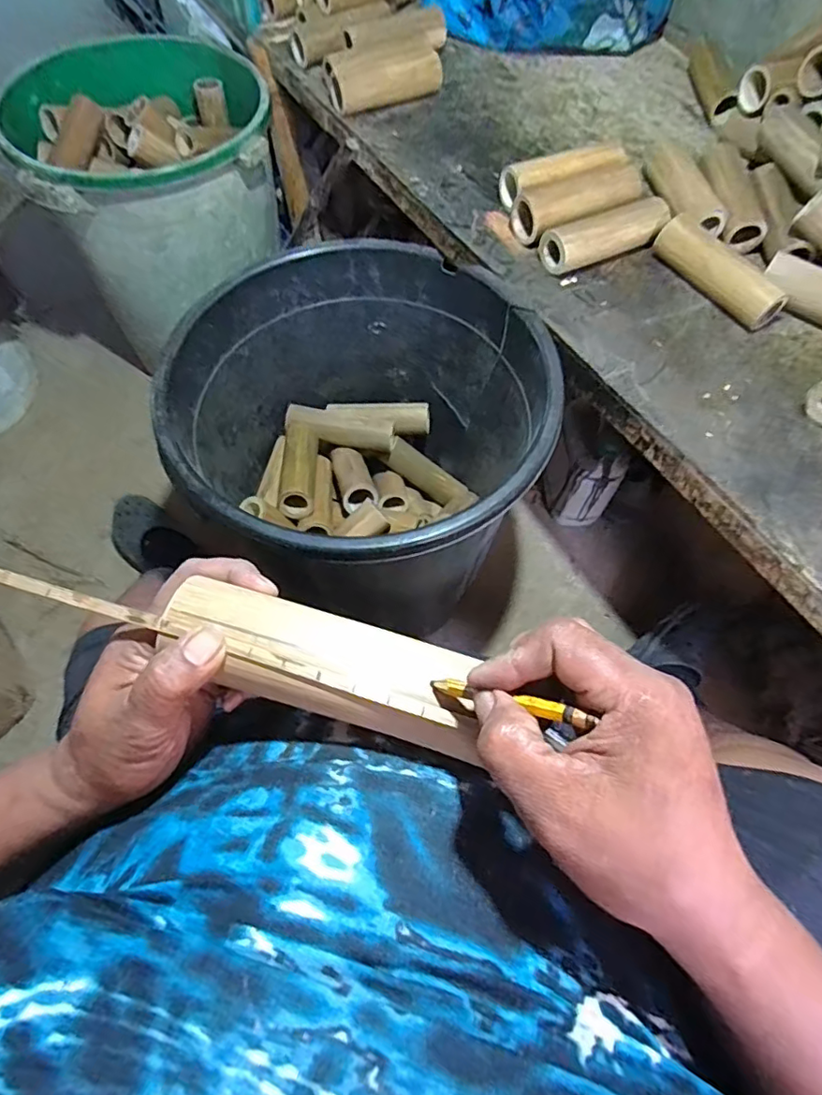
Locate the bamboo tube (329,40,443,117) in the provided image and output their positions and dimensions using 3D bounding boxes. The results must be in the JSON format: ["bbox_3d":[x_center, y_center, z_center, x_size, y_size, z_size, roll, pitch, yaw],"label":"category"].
[{"bbox_3d":[-0.037,-0.765,0.922,0.182,0.059,0.067,-26,67,-15],"label":"bamboo tube"}]

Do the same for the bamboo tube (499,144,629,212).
[{"bbox_3d":[0.221,-0.532,0.815,0.183,0.061,0.072,-19,65,-12],"label":"bamboo tube"}]

